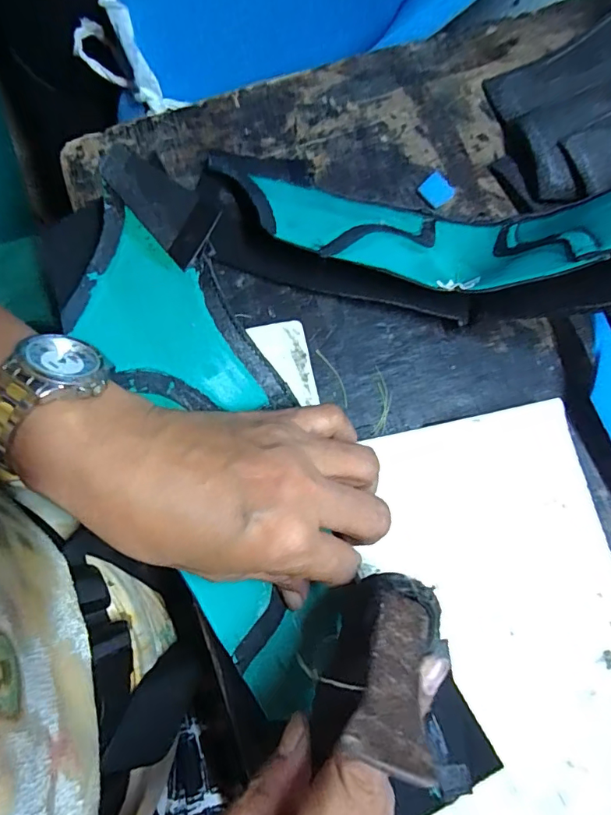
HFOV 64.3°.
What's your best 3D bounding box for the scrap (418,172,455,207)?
[{"bbox_3d":[0.089,-0.148,0.331,0.018,0.004,0.020,-44,84,5],"label":"scrap"}]

